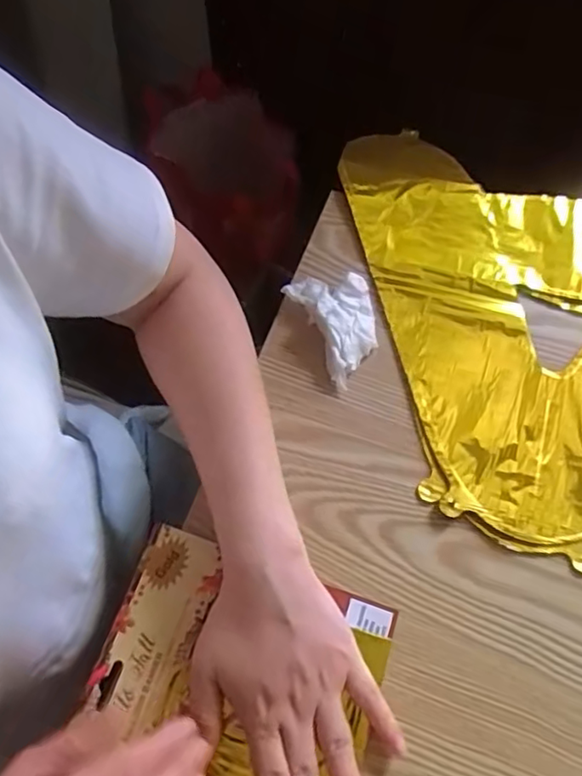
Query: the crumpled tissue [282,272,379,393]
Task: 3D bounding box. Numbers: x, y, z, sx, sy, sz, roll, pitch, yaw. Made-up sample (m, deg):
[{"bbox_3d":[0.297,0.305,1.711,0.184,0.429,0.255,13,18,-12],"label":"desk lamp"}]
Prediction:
[{"bbox_3d":[0.039,-0.051,0.451,0.055,0.021,0.087,-24,69,-11],"label":"crumpled tissue"}]

